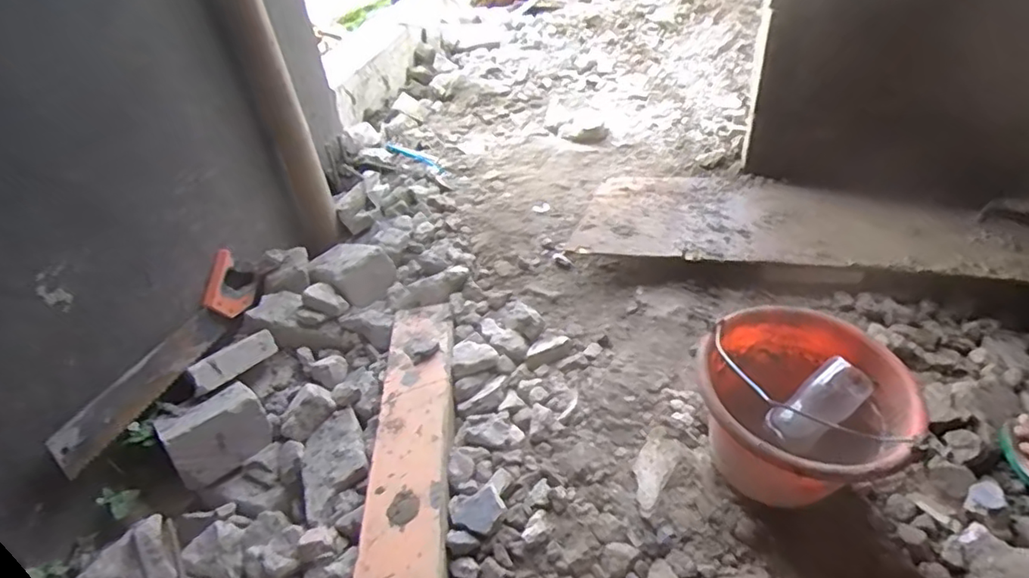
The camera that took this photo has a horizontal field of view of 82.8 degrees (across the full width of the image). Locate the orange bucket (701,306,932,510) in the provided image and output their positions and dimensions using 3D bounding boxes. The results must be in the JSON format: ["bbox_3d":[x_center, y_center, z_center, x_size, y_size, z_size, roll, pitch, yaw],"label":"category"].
[{"bbox_3d":[0.343,0.165,0.716,0.224,0.178,0.220,-5,37,4],"label":"orange bucket"}]

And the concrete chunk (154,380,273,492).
[{"bbox_3d":[-0.473,0.230,0.931,0.141,0.091,0.115,-32,43,-28],"label":"concrete chunk"}]

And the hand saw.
[{"bbox_3d":[-0.567,0.113,0.954,0.024,0.102,0.424,2,38,13],"label":"hand saw"}]

